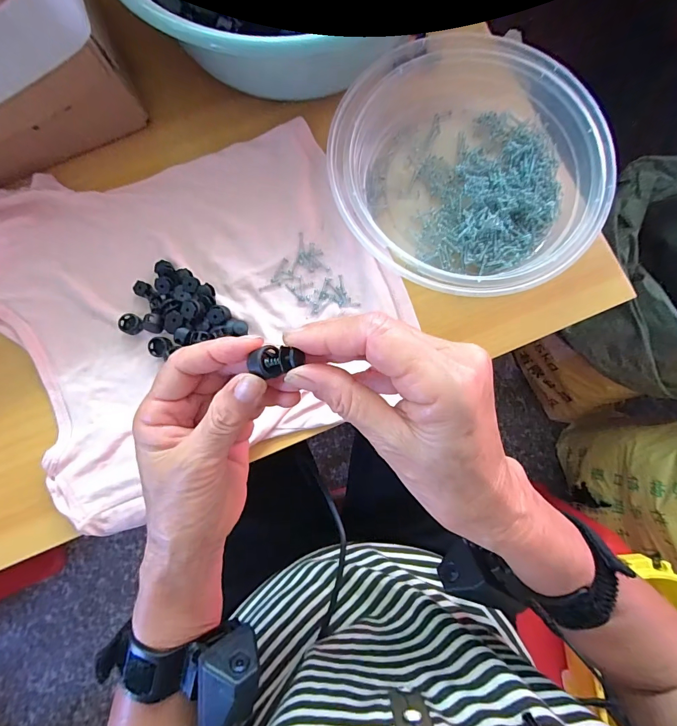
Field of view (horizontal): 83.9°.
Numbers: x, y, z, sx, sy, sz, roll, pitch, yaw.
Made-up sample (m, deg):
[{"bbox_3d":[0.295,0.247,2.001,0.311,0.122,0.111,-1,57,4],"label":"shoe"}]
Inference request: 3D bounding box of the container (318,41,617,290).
[{"bbox_3d":[0.107,-0.165,0.321,0.215,0.044,0.228,0,82,0],"label":"container"}]

